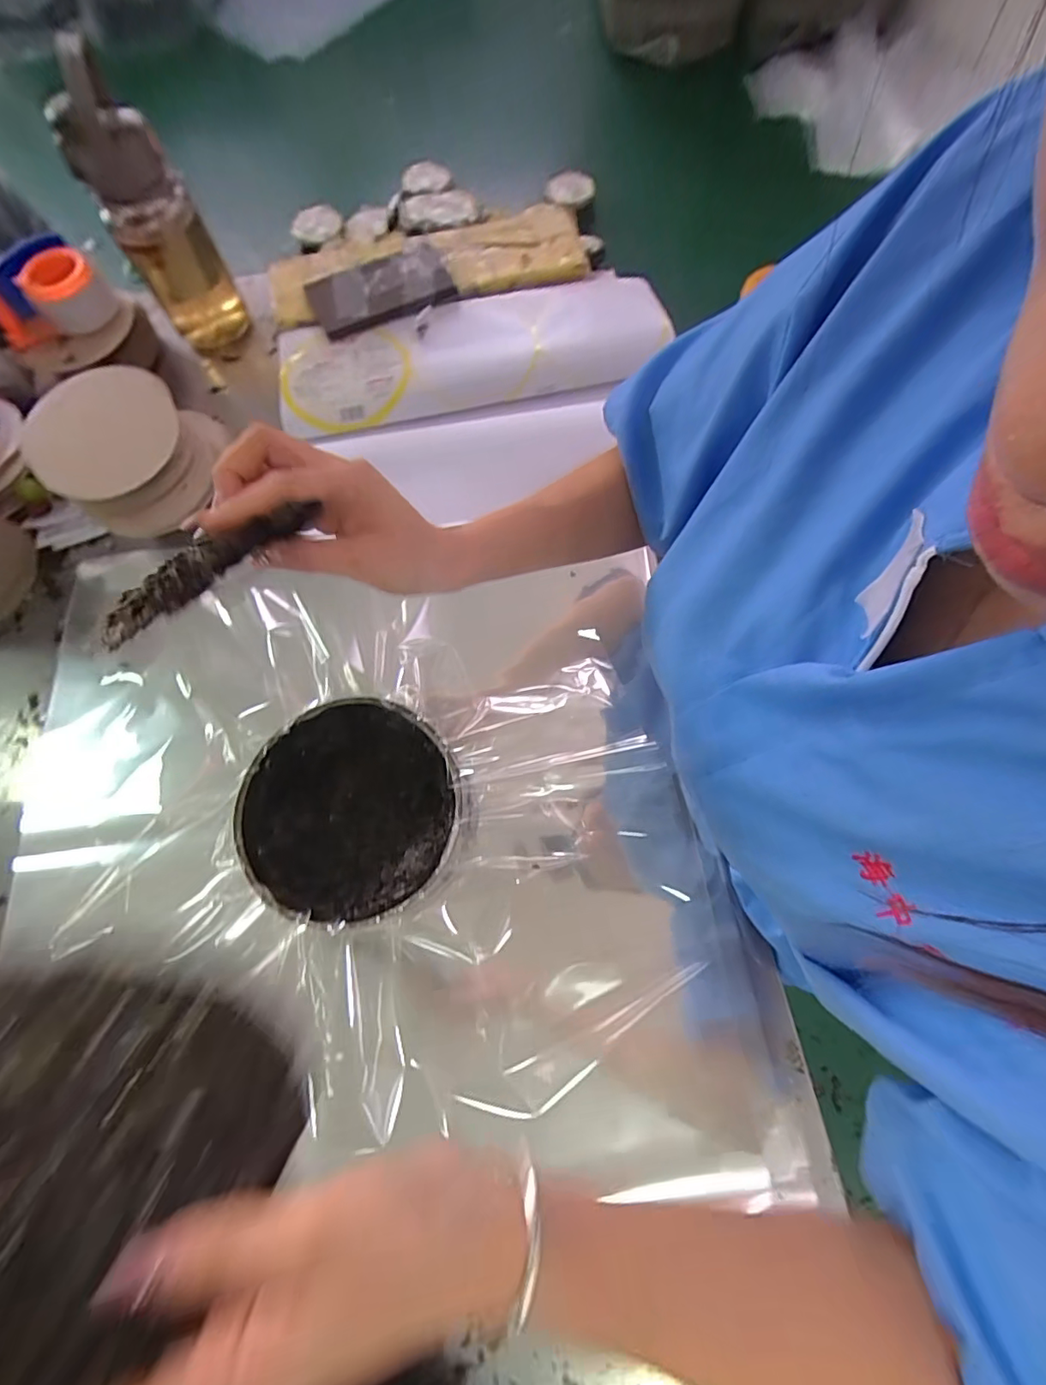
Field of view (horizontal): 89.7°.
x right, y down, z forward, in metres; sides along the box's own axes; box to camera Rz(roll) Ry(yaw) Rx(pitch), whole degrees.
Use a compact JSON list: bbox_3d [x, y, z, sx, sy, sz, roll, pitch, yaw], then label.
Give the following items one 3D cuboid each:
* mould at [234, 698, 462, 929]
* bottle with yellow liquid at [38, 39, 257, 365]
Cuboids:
[{"bbox_3d":[-0.146,0.104,0.465,0.180,0.063,0.178,-1,71,2],"label":"mould"},{"bbox_3d":[-0.426,-0.545,0.613,0.095,0.250,0.088,-32,73,-8],"label":"bottle with yellow liquid"}]

